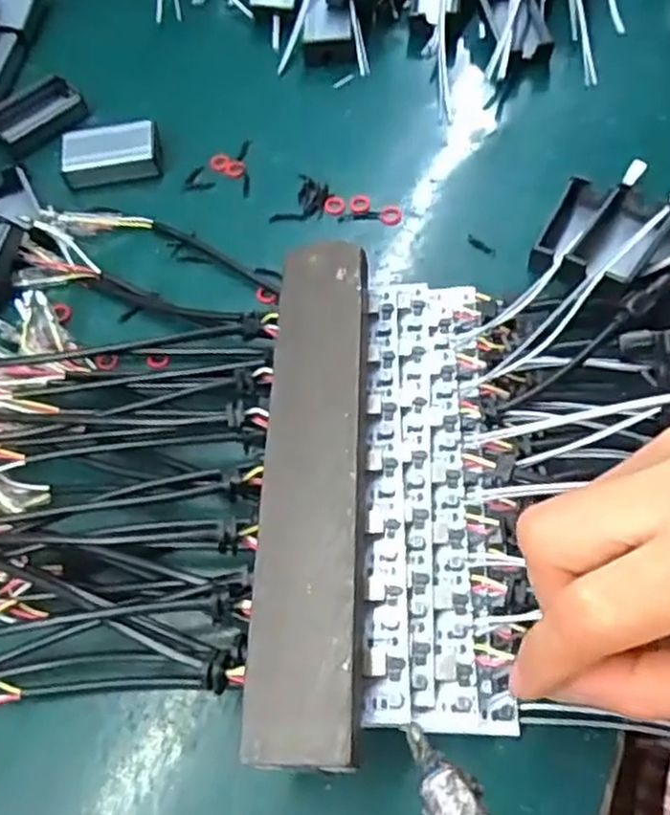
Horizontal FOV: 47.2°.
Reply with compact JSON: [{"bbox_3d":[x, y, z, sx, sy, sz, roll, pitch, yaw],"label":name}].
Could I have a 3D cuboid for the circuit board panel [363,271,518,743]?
[{"bbox_3d":[0.035,0.024,0.293,0.053,0.009,0.182,8,60,-14],"label":"circuit board panel"}]

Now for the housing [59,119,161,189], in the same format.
[{"bbox_3d":[-0.120,-0.135,0.403,0.051,0.013,0.030,-6,60,0],"label":"housing"}]

